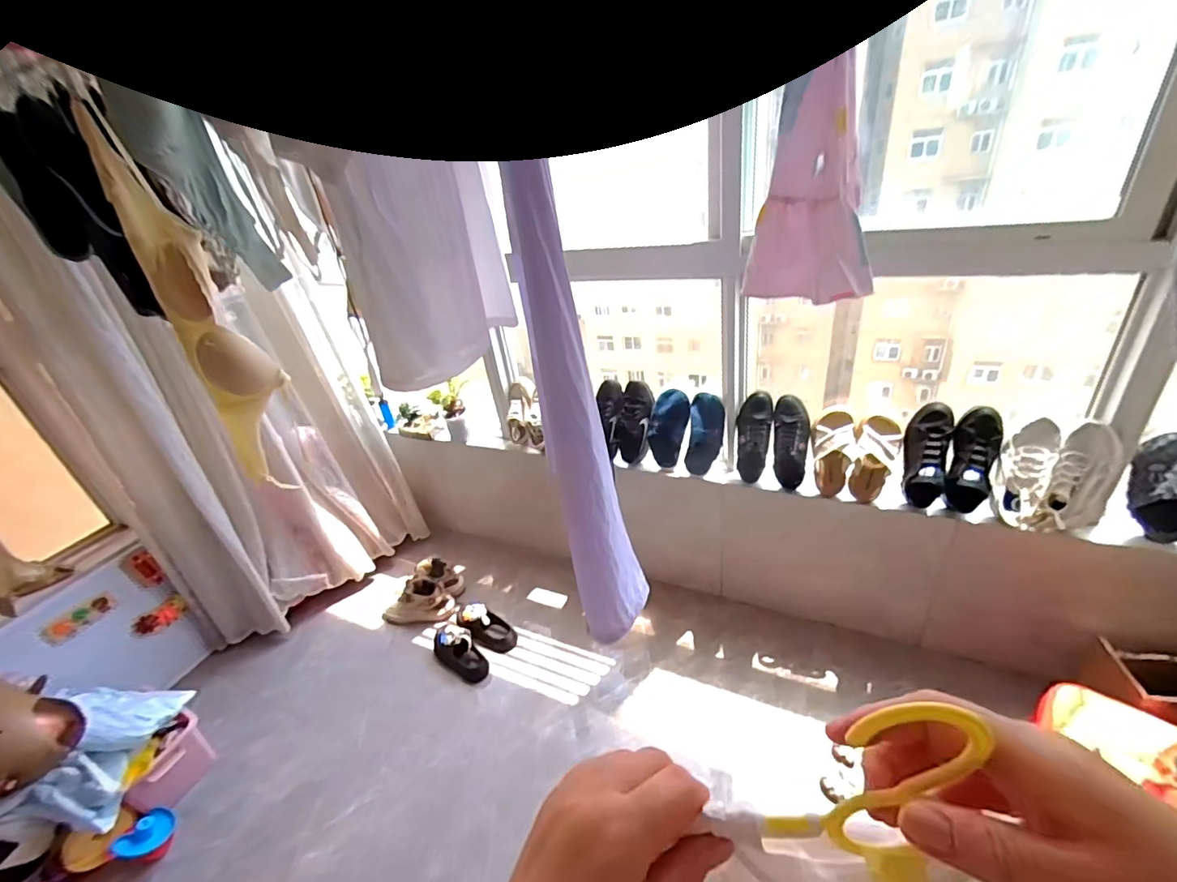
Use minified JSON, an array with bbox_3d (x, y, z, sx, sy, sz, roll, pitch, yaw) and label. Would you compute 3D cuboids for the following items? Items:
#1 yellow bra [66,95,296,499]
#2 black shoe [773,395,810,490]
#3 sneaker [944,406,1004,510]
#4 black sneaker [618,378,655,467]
[{"bbox_3d":[-0.649,-0.192,0.885,0.079,0.579,0.126,21,41,41],"label":"yellow bra"},{"bbox_3d":[0.578,0.005,1.431,0.093,0.269,0.087,1,-7,16],"label":"black shoe"},{"bbox_3d":[0.953,0.046,1.240,0.095,0.254,0.086,11,2,29],"label":"sneaker"},{"bbox_3d":[0.152,-0.058,1.615,0.099,0.266,0.087,7,3,24],"label":"black sneaker"}]

